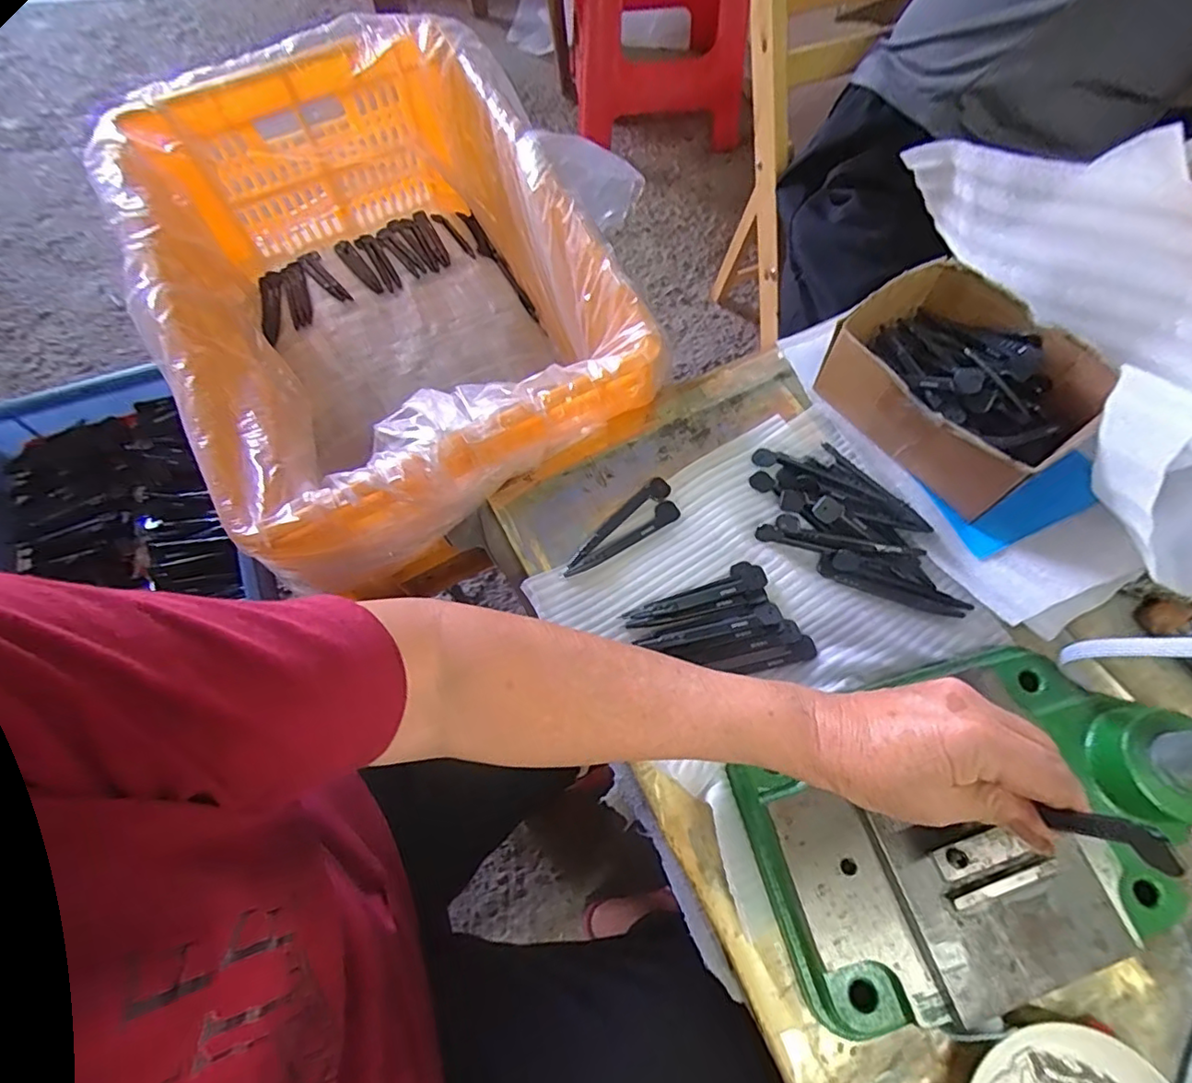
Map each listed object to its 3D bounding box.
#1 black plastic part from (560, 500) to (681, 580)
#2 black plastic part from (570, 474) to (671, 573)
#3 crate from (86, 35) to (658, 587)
[{"bbox_3d":[0.021,0.000,0.434,0.099,0.004,0.016,-35,72,-12],"label":"black plastic part"},{"bbox_3d":[0.016,-0.015,0.442,0.101,0.004,0.016,-40,73,-13],"label":"black plastic part"},{"bbox_3d":[-0.196,-0.218,0.575,0.352,0.210,0.488,-28,70,-9],"label":"crate"}]

